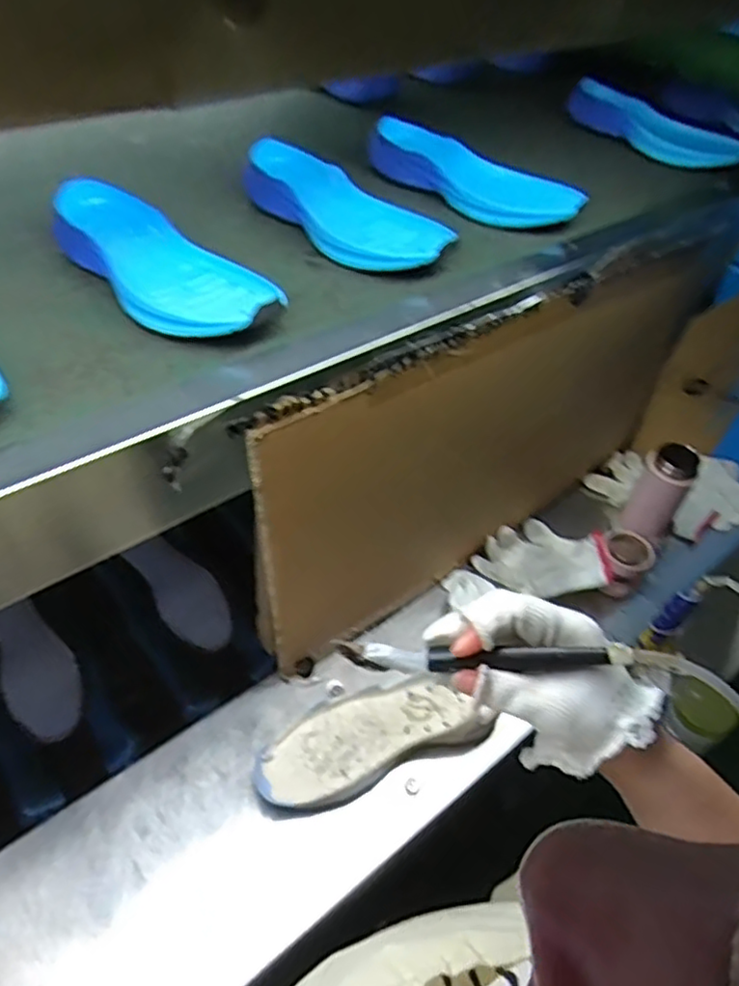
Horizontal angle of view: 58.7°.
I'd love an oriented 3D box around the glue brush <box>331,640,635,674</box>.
[{"bbox_3d":[0.063,0.090,0.376,0.162,0.023,0.012,-5,45,13],"label":"glue brush"}]

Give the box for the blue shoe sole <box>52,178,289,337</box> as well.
[{"bbox_3d":[-0.176,-0.197,0.560,0.103,0.048,0.262,-32,55,-28],"label":"blue shoe sole"}]

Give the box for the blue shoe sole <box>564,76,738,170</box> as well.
[{"bbox_3d":[0.376,-0.492,0.886,0.031,0.066,0.247,-32,55,-28],"label":"blue shoe sole"}]

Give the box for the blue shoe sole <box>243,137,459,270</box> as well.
[{"bbox_3d":[-0.025,-0.282,0.653,0.102,0.049,0.254,-35,57,-30],"label":"blue shoe sole"}]

